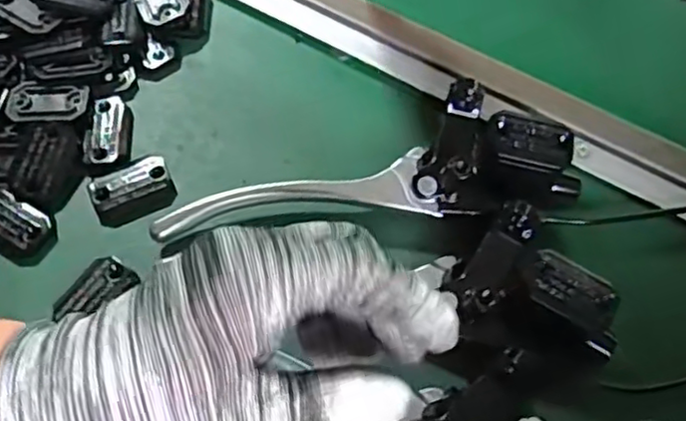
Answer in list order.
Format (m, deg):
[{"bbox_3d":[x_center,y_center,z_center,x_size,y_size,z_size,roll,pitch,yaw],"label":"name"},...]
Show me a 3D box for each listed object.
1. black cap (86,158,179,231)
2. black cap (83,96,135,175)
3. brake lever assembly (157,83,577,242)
[{"bbox_3d":[-0.111,-0.010,0.353,0.041,0.009,0.031,-22,67,-13],"label":"black cap"},{"bbox_3d":[-0.127,-0.042,0.364,0.023,0.009,0.047,-2,64,-4],"label":"black cap"},{"bbox_3d":[0.011,-0.016,0.335,0.210,0.043,0.069,-9,65,-7],"label":"brake lever assembly"}]

